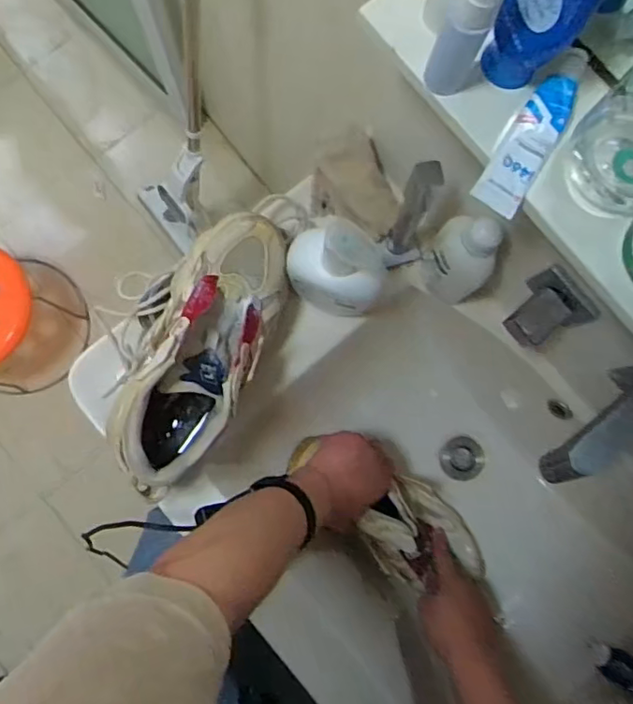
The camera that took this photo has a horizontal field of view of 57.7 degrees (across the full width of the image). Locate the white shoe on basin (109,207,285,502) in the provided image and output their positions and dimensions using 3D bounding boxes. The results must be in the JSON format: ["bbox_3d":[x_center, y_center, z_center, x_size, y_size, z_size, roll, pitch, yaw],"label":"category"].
[{"bbox_3d":[-0.115,-0.002,0.552,0.112,0.088,0.274,21,83,0],"label":"white shoe on basin"}]

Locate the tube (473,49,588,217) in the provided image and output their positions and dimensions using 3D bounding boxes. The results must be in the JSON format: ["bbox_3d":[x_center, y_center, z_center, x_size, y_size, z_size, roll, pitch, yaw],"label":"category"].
[{"bbox_3d":[0.150,-0.150,0.390,0.032,0.019,0.120,31,83,1],"label":"tube"}]

